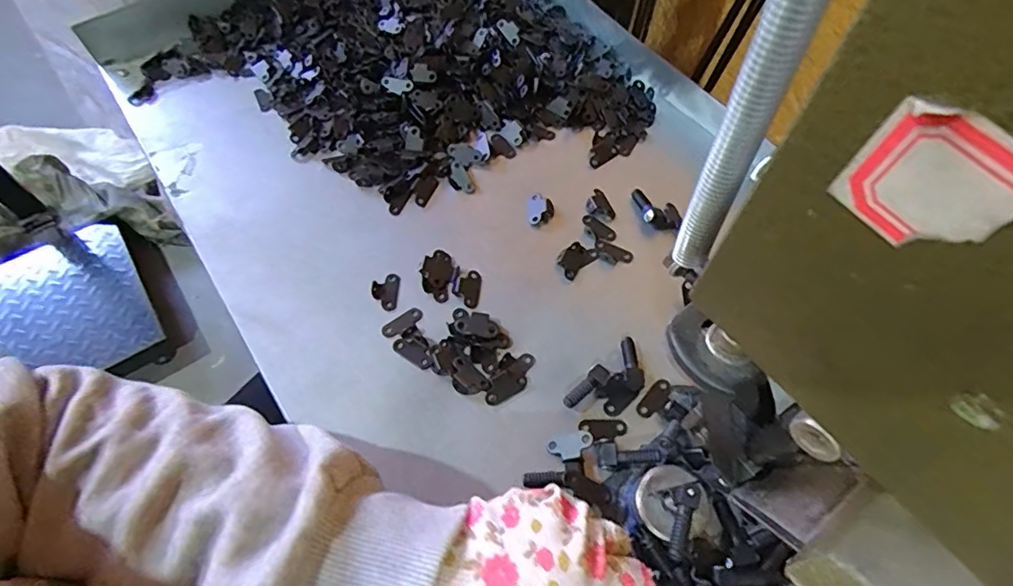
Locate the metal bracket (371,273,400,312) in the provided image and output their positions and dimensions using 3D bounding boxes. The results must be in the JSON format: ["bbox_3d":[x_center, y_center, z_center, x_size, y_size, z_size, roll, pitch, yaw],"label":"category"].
[{"bbox_3d":[-0.085,-0.002,0.389,0.018,0.005,0.030,-1,62,3],"label":"metal bracket"}]

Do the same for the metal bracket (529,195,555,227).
[{"bbox_3d":[0.027,-0.063,0.421,0.018,0.006,0.026,2,63,5],"label":"metal bracket"}]

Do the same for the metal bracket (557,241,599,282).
[{"bbox_3d":[0.050,-0.025,0.399,0.020,0.006,0.030,40,72,21],"label":"metal bracket"}]

